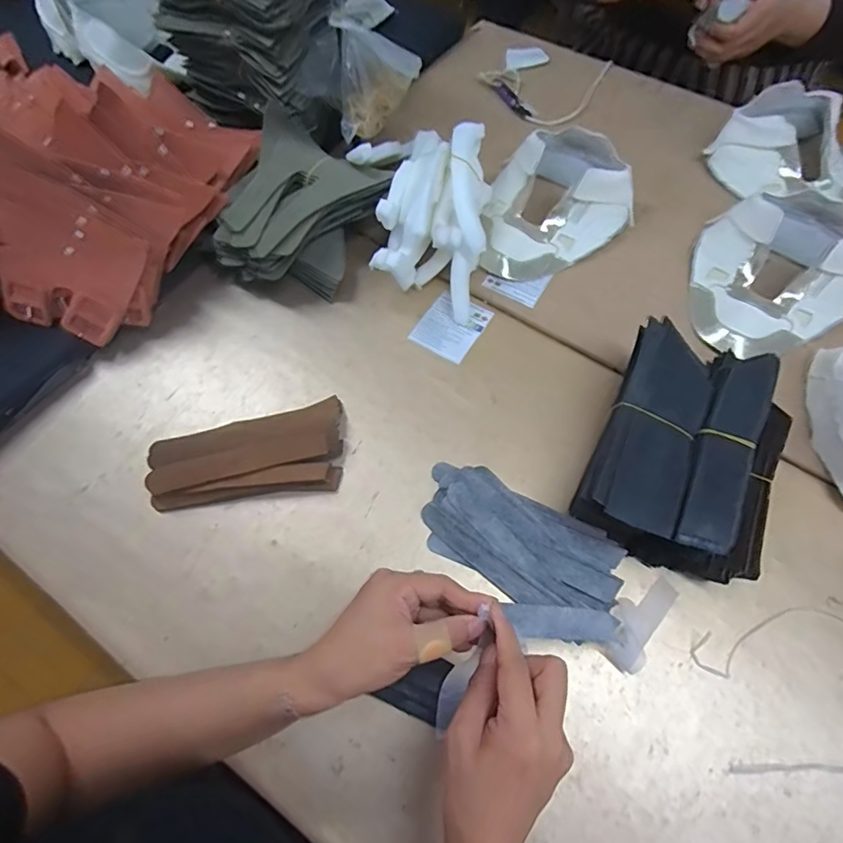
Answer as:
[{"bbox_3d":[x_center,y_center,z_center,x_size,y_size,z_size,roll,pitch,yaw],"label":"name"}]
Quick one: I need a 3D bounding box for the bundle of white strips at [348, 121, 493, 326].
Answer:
[{"bbox_3d":[0.005,-0.259,0.609,0.158,0.109,0.250,0,65,1],"label":"bundle of white strips"}]

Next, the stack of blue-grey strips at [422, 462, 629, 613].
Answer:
[{"bbox_3d":[0.090,0.113,0.477,0.194,0.028,0.094,28,68,13],"label":"stack of blue-grey strips"}]

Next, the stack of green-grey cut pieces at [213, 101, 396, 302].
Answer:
[{"bbox_3d":[-0.140,-0.246,0.605,0.159,0.108,0.184,21,67,10],"label":"stack of green-grey cut pieces"}]

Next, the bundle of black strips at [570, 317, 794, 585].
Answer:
[{"bbox_3d":[0.252,0.030,0.470,0.162,0.090,0.206,23,67,11],"label":"bundle of black strips"}]

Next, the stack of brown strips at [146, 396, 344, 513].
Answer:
[{"bbox_3d":[-0.180,0.028,0.513,0.191,0.043,0.102,-7,65,-3],"label":"stack of brown strips"}]

